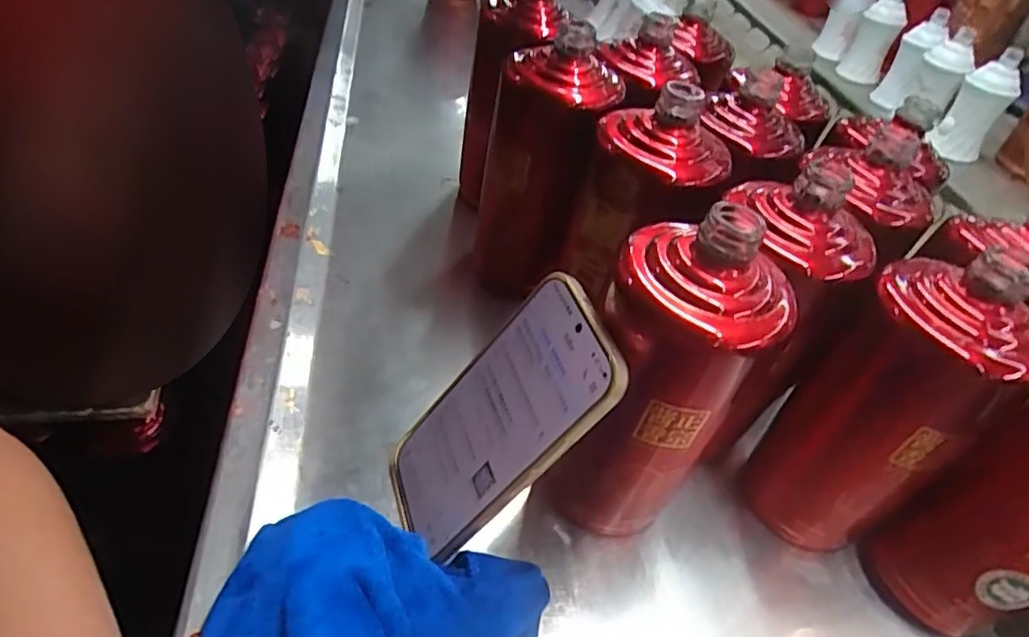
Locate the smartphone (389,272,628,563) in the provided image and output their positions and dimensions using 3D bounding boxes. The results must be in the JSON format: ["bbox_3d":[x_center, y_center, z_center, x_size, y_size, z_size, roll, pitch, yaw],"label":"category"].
[{"bbox_3d":[-0.012,0.055,0.321,0.007,0.162,0.076,16,37,-42],"label":"smartphone"}]

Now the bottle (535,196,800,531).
[{"bbox_3d":[0.071,0.041,0.324,0.081,0.196,0.068,27,46,17],"label":"bottle"}]

